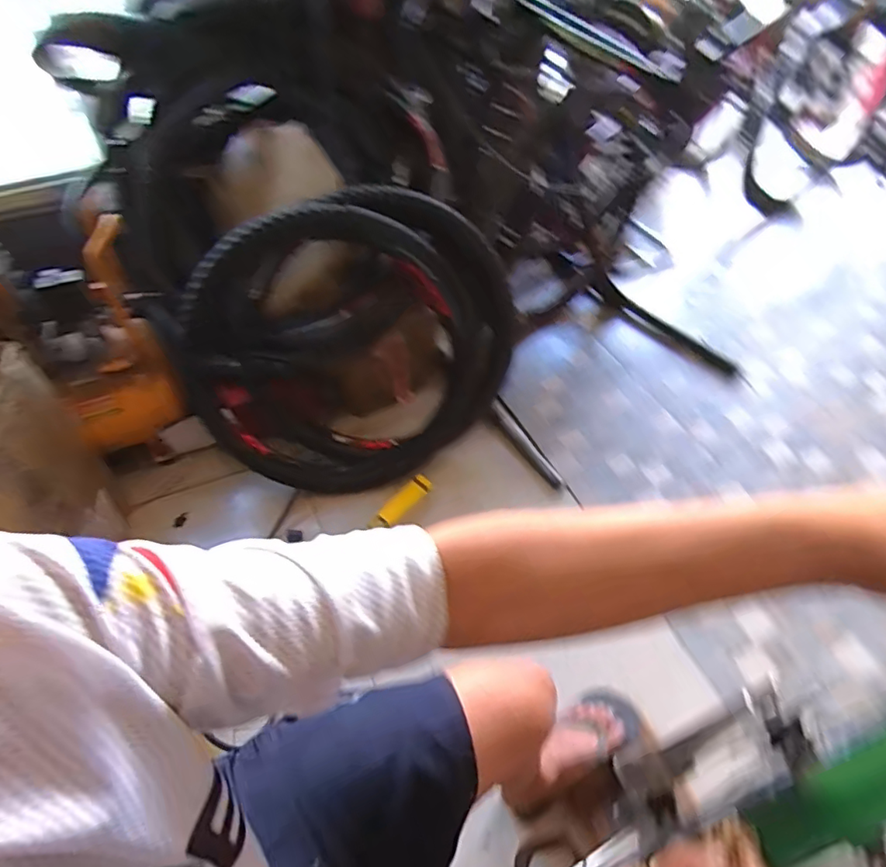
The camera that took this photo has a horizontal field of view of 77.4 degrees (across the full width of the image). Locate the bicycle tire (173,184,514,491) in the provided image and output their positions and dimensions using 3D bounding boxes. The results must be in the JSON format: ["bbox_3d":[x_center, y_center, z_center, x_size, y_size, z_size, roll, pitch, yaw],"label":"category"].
[{"bbox_3d":[-0.221,-0.197,1.304,0.785,0.673,0.119,-26,31,5],"label":"bicycle tire"}]

